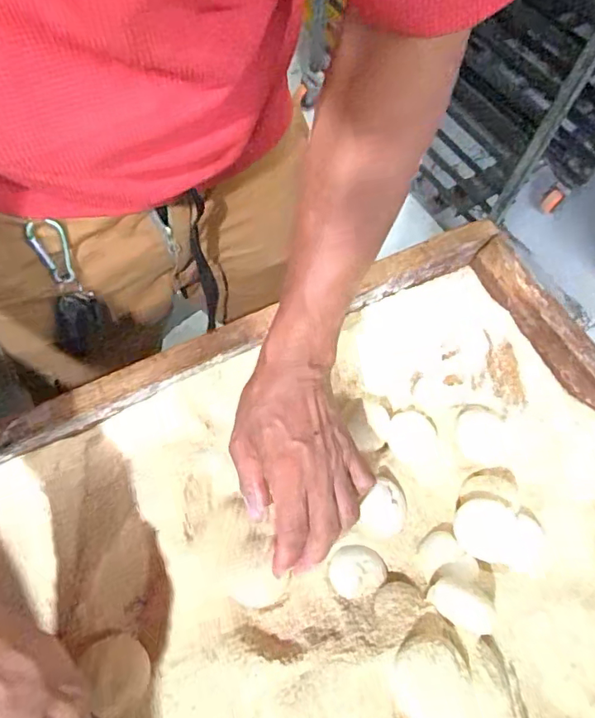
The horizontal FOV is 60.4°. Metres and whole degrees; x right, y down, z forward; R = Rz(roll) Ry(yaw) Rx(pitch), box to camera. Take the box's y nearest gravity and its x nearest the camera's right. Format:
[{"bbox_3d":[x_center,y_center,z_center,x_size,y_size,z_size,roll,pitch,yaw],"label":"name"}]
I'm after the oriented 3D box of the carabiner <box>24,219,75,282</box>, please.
[{"bbox_3d":[-0.217,-0.095,0.456,0.032,0.062,0.009,-22,42,-10],"label":"carabiner"}]

